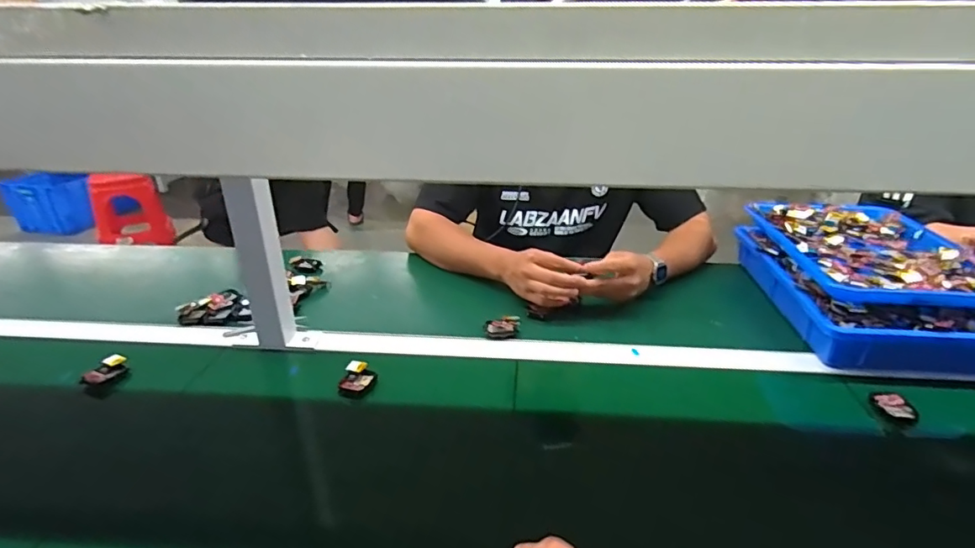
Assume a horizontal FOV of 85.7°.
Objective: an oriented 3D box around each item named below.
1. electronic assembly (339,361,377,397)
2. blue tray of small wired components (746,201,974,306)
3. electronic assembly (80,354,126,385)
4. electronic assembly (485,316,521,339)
[{"bbox_3d":[-0.162,0.133,0.662,0.039,0.022,0.045,3,27,9],"label":"electronic assembly"},{"bbox_3d":[0.556,-0.038,0.772,0.238,0.035,0.303,0,26,3],"label":"blue tray of small wired components"},{"bbox_3d":[-0.488,0.122,0.674,0.032,0.012,0.049,3,27,9],"label":"electronic assembly"},{"bbox_3d":[0.022,0.078,0.761,0.048,0.010,0.045,-1,26,1],"label":"electronic assembly"}]

